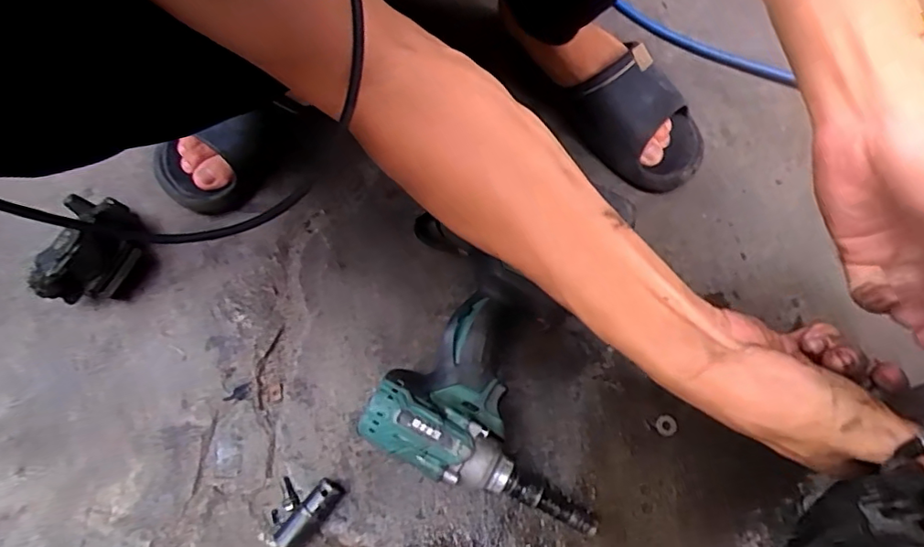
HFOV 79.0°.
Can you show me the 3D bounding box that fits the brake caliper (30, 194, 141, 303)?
[{"bbox_3d":[-0.322,-0.017,0.494,0.057,0.077,0.096,26,68,8],"label":"brake caliper"}]

